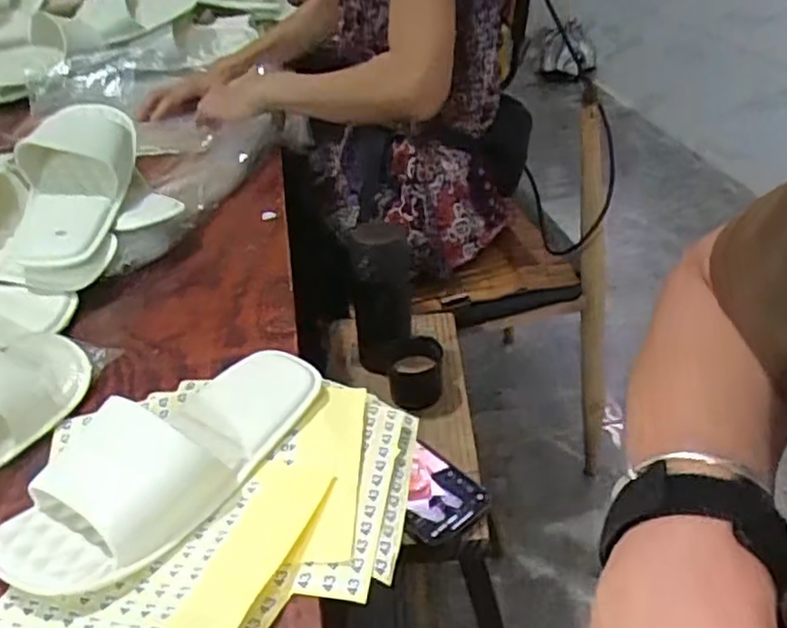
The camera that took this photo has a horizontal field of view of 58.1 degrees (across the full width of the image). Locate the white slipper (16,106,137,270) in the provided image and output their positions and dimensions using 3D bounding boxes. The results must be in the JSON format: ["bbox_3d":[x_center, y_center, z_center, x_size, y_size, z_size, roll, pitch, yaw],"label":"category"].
[{"bbox_3d":[-0.324,-0.140,0.707,0.099,0.057,0.227,0,57,1],"label":"white slipper"}]

